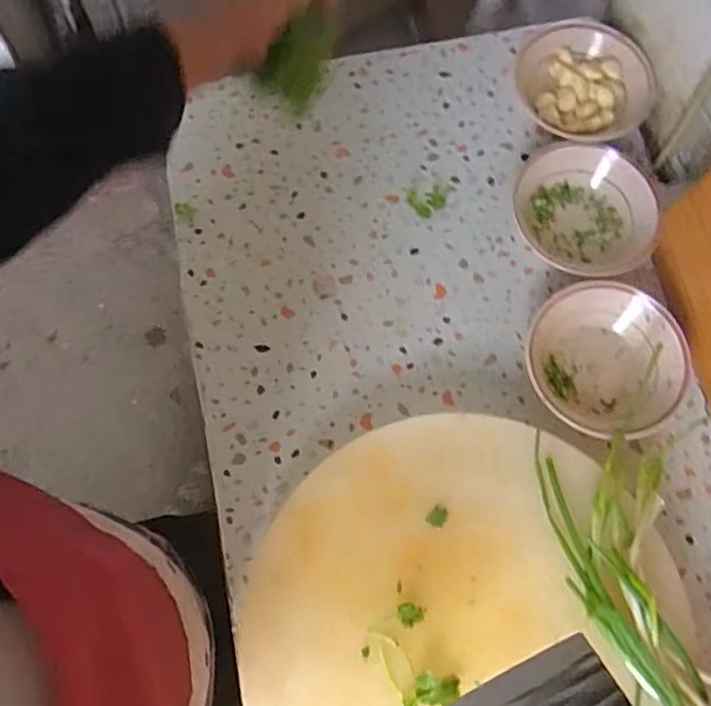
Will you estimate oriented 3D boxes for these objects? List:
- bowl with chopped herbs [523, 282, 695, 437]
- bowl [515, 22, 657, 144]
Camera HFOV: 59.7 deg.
[{"bbox_3d":[0.268,0.010,0.669,0.159,0.076,0.157,0,76,-2],"label":"bowl with chopped herbs"},{"bbox_3d":[0.284,-0.331,0.771,0.138,0.056,0.167,-14,77,-5],"label":"bowl"}]

